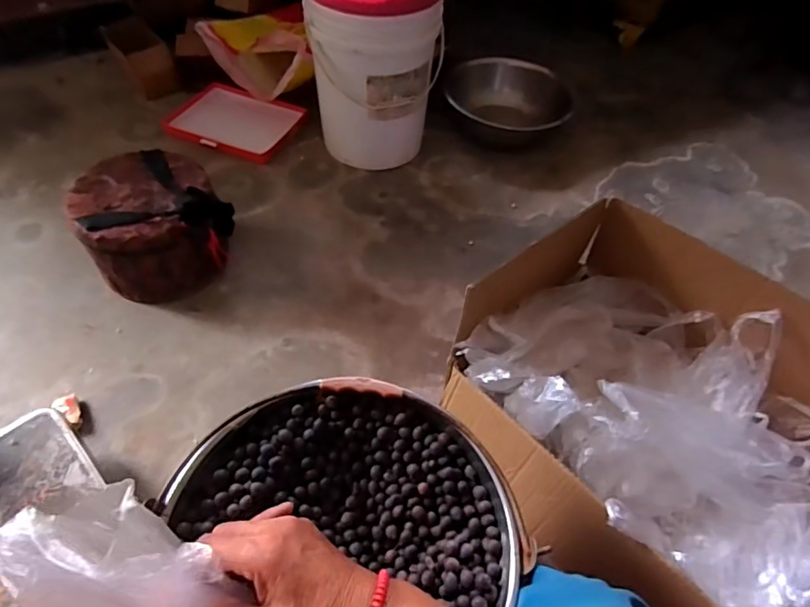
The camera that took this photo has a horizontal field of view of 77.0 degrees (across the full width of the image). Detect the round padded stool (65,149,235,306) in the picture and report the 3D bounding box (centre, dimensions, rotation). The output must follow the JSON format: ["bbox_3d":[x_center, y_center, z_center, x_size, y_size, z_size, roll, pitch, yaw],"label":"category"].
[{"bbox_3d":[-0.486,-0.148,0.992,0.237,0.191,0.237,2,53,-3],"label":"round padded stool"}]

